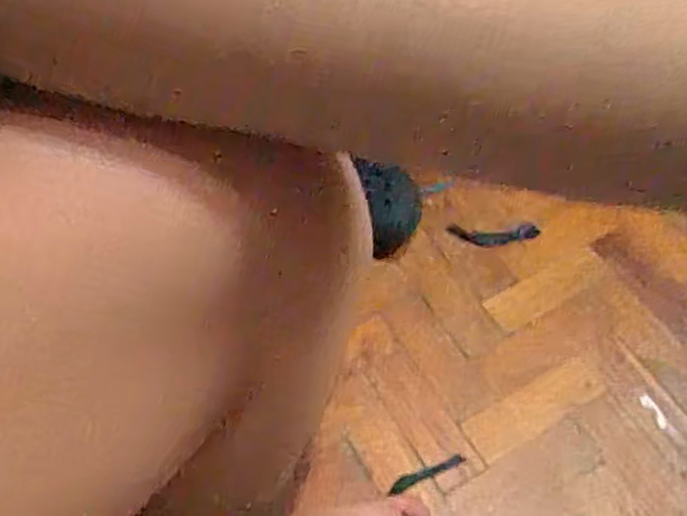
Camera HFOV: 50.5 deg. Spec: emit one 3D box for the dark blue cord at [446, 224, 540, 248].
[{"bbox_3d":[0.158,-0.022,0.768,0.092,0.011,0.025,0,56,4],"label":"dark blue cord"}]

